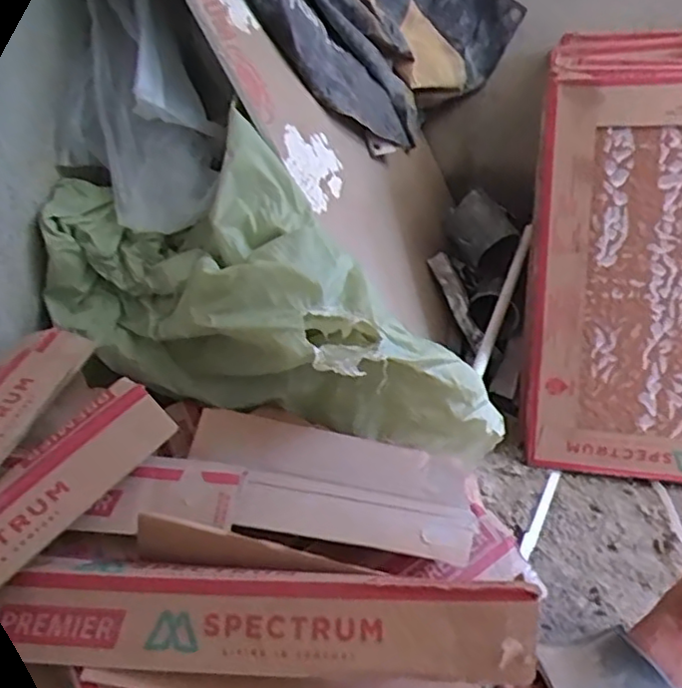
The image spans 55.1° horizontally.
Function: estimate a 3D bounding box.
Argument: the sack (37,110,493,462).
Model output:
[{"bbox_3d":[-0.078,-0.052,0.705,0.565,0.252,0.191,26,33,8],"label":"sack"}]

